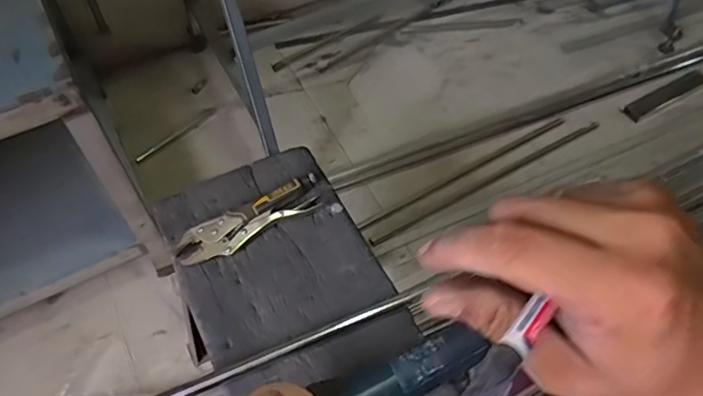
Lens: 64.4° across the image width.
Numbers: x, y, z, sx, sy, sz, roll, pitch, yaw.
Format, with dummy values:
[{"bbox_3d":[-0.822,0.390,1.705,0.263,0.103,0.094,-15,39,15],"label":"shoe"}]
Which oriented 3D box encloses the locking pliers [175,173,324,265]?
[{"bbox_3d":[-0.139,0.028,0.777,0.212,0.032,0.056,-29,61,-18],"label":"locking pliers"}]

